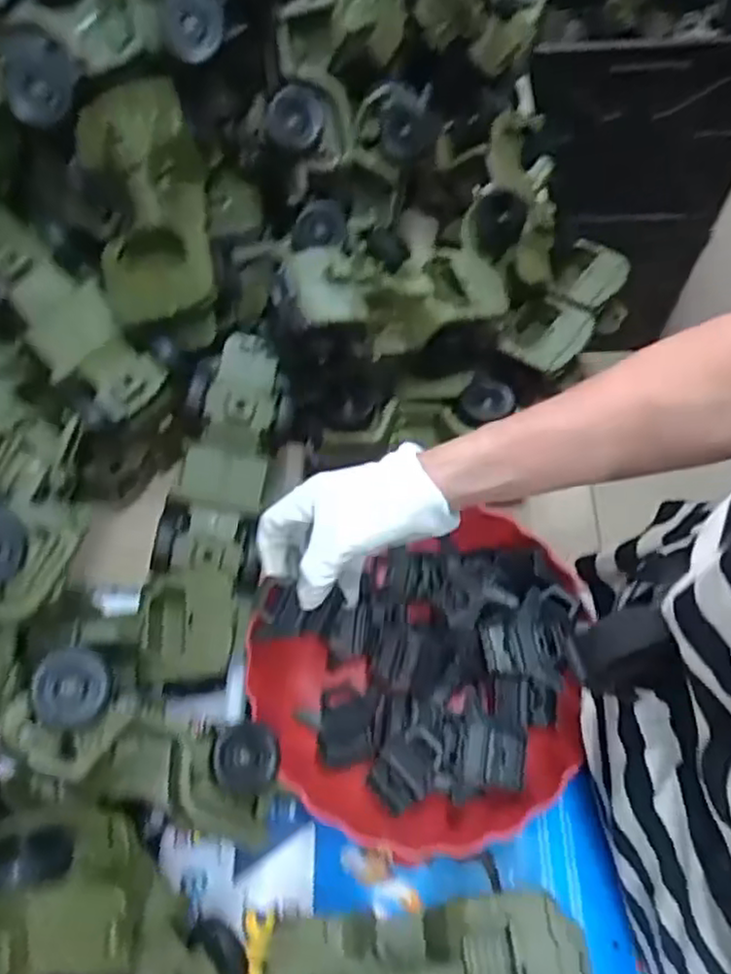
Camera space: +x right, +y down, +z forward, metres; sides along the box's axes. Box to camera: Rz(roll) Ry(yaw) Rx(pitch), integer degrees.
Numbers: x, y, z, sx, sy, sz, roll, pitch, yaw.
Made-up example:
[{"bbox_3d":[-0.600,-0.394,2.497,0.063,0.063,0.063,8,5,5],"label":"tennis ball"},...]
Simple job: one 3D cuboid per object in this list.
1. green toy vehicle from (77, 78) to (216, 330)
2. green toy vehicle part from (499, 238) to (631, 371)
[{"bbox_3d":[-0.154,-0.201,0.487,0.081,0.054,0.171,-8,86,-3],"label":"green toy vehicle"},{"bbox_3d":[0.182,-0.158,0.619,0.071,0.035,0.155,35,67,19],"label":"green toy vehicle part"}]

